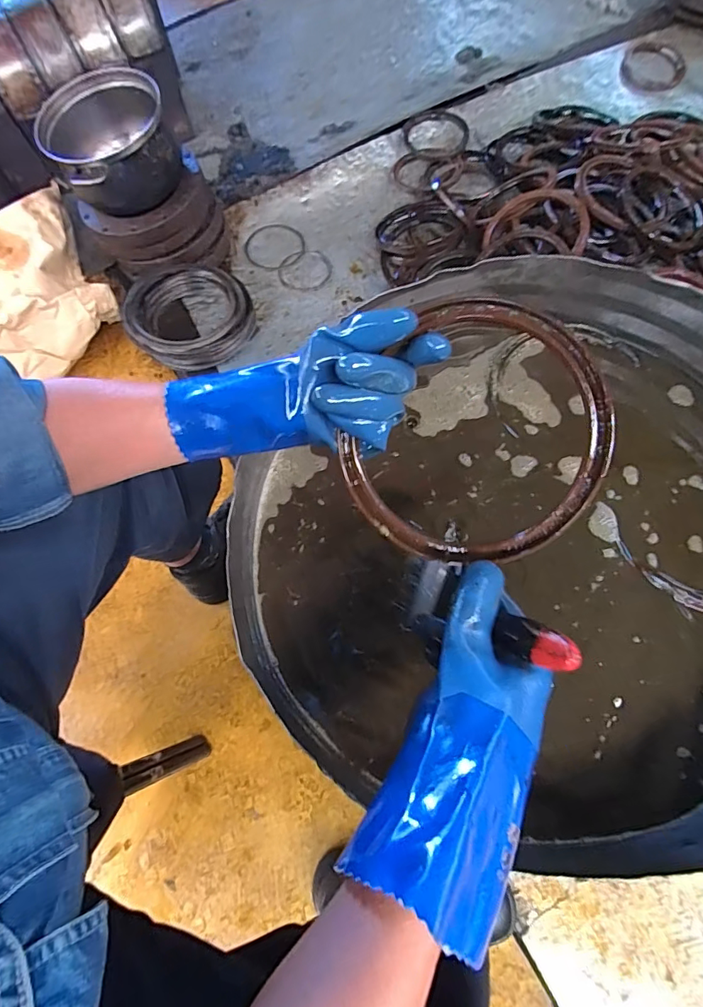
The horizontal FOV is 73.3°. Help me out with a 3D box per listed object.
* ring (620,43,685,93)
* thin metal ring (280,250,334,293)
[{"bbox_3d":[0.767,-1.106,1.196,0.147,0.028,0.183,30,75,14],"label":"ring"},{"bbox_3d":[-0.093,-0.476,0.969,0.112,0.006,0.100,-18,75,-7],"label":"thin metal ring"}]

